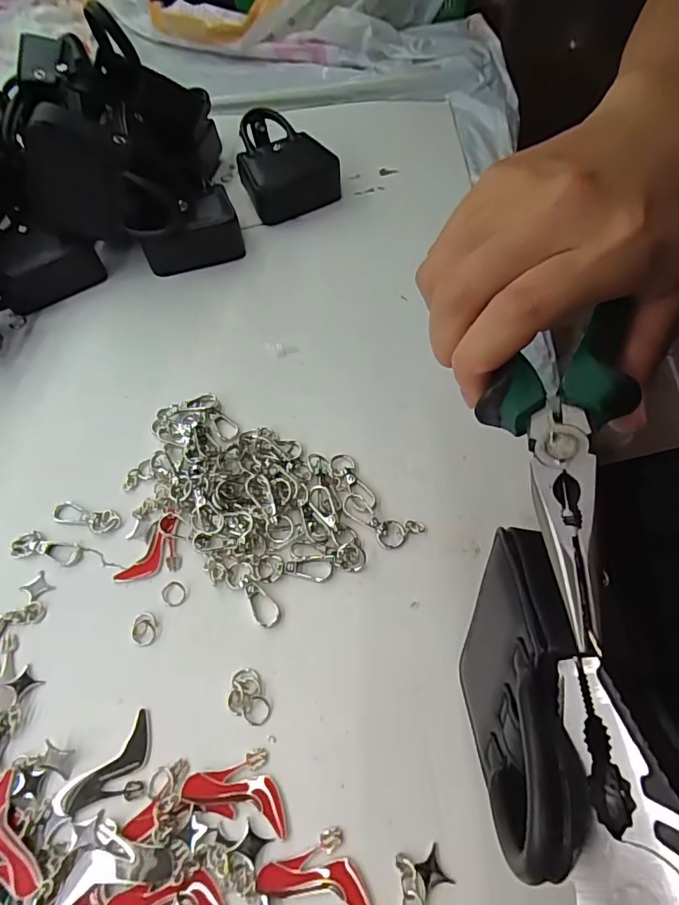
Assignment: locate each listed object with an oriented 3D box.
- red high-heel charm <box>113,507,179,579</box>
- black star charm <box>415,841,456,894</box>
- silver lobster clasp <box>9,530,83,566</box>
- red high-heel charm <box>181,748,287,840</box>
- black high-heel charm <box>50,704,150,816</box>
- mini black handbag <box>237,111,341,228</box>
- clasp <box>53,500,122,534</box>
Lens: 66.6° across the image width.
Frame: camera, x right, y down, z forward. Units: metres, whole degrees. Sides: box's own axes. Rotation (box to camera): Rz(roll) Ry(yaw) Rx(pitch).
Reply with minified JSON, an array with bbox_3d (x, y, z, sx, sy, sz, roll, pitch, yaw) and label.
[{"bbox_3d":[-0.098,0.054,0.280,0.024,0.006,0.044,28,62,21],"label":"red high-heel charm"},{"bbox_3d":[0.037,0.163,0.201,0.011,0.004,0.013,-26,58,-13],"label":"black star charm"},{"bbox_3d":[-0.163,0.052,0.287,0.040,0.004,0.016,6,57,8],"label":"silver lobster clasp"},{"bbox_3d":[-0.041,0.141,0.221,0.046,0.004,0.025,13,58,13],"label":"red high-heel charm"},{"bbox_3d":[-0.099,0.141,0.225,0.047,0.004,0.027,-40,62,-21],"label":"black high-heel charm"},{"bbox_3d":[-0.048,-0.251,0.454,0.078,0.054,0.092,-16,56,-7],"label":"mini black handbag"},{"bbox_3d":[-0.145,0.037,0.296,0.039,0.004,0.015,6,57,8],"label":"clasp"}]

